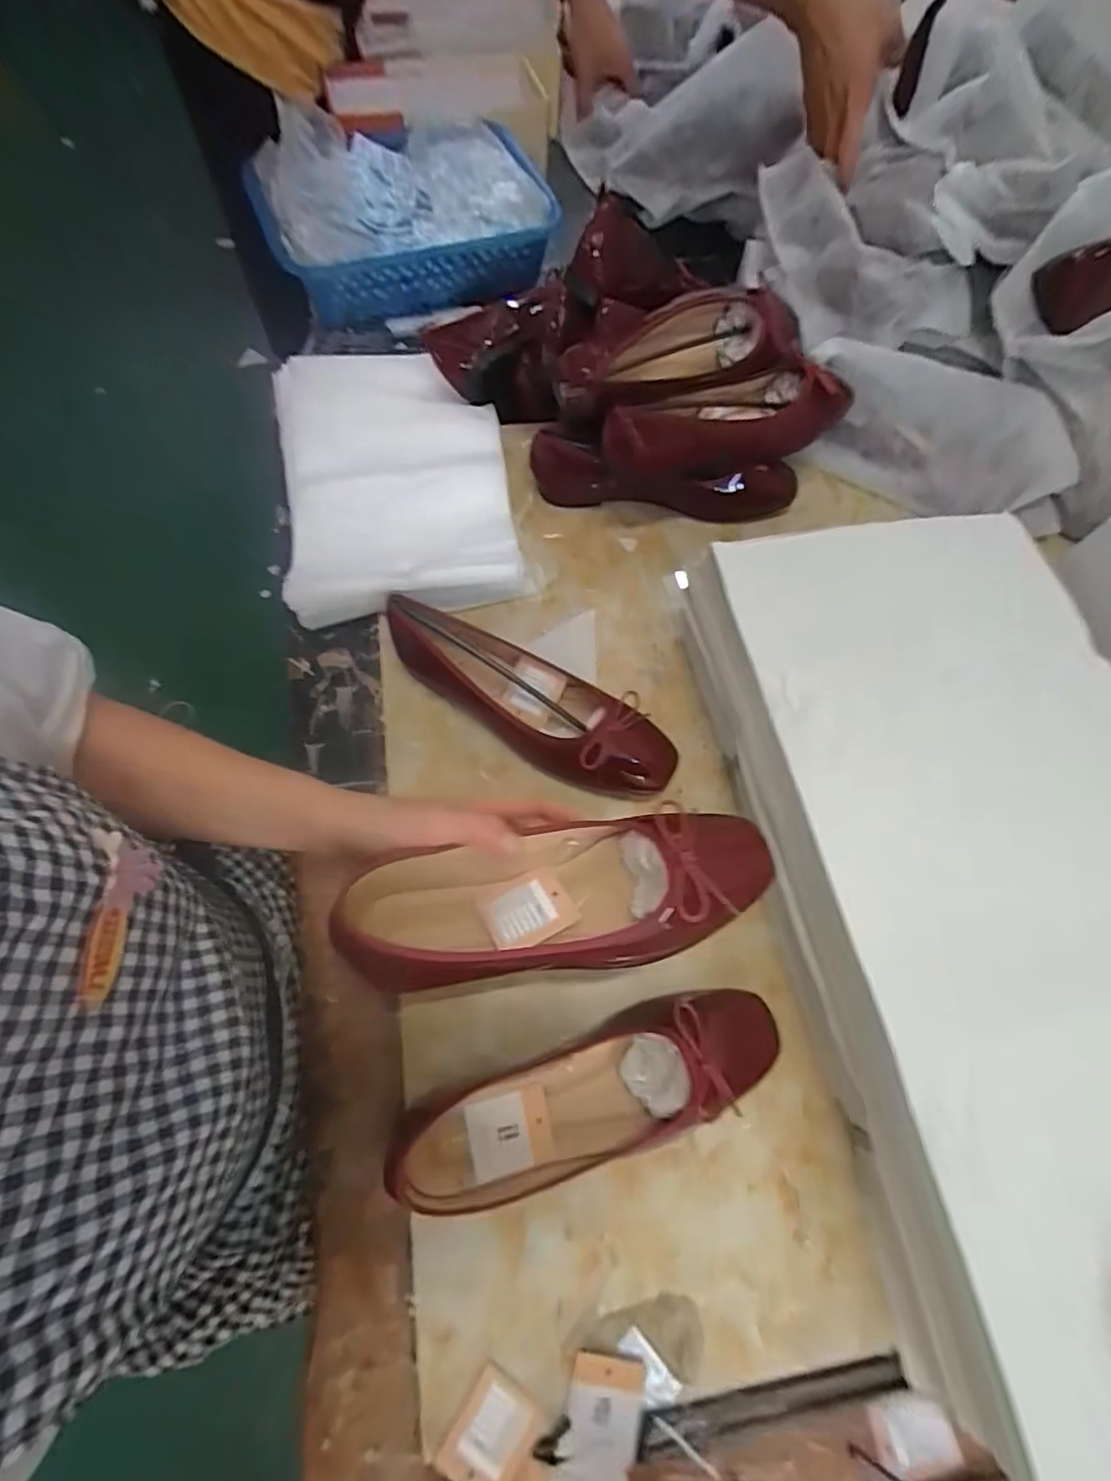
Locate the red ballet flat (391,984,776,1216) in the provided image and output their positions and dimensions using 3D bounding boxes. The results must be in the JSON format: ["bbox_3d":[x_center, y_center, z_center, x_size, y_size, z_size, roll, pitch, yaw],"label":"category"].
[{"bbox_3d":[0.023,0.232,0.384,0.253,0.055,0.075,-19,70,-11],"label":"red ballet flat"}]

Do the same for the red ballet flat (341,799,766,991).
[{"bbox_3d":[0.006,0.091,0.347,0.250,0.055,0.080,-8,69,-6],"label":"red ballet flat"}]

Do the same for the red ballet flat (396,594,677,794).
[{"bbox_3d":[-0.021,-0.032,0.487,0.248,0.066,0.070,27,68,8],"label":"red ballet flat"}]

